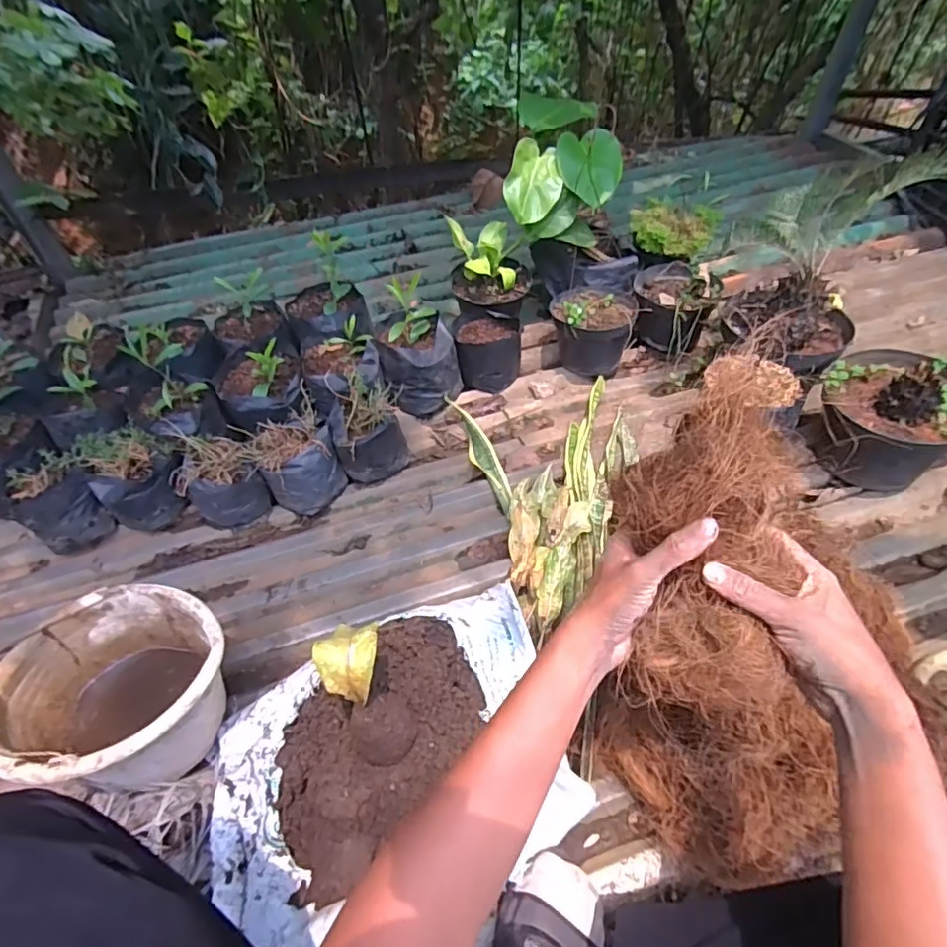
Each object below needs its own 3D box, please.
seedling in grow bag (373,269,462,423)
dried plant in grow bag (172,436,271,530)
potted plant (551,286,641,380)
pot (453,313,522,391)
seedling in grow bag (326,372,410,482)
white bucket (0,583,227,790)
[{"bbox_3d":[-0.110,-0.244,1.094,0.152,0.199,0.172,-11,52,-8],"label":"seedling in grow bag"},{"bbox_3d":[-0.419,0.020,0.966,0.141,0.110,0.114,13,53,11],"label":"dried plant in grow bag"},{"bbox_3d":[0.241,-0.301,1.169,0.169,0.138,0.170,11,52,9],"label":"potted plant"},{"bbox_3d":[0.029,-0.249,1.165,0.129,0.119,0.142,-1,51,0],"label":"pot"},{"bbox_3d":[-0.189,-0.073,1.017,0.130,0.133,0.149,-5,51,-3],"label":"seedling in grow bag"},{"bbox_3d":[-0.416,0.276,0.696,0.238,0.181,0.217,0,51,0],"label":"white bucket"}]

